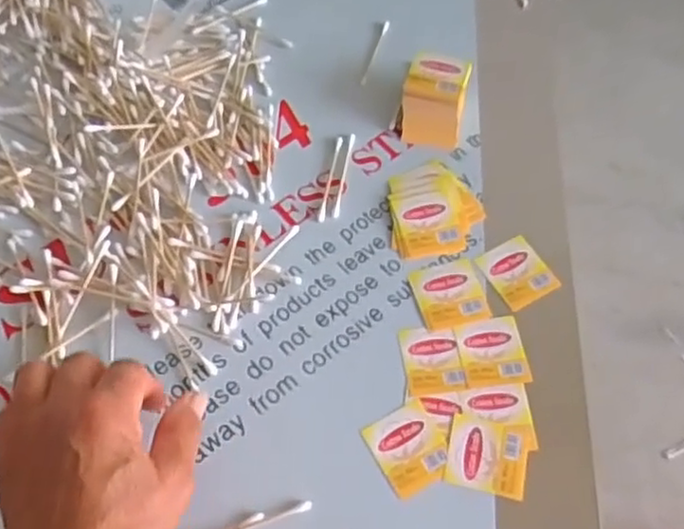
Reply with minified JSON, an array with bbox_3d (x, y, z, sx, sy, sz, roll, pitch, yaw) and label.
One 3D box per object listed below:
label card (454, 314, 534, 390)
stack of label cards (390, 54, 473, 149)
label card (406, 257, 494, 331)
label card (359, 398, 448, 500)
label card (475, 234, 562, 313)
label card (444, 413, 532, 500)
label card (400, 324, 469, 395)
[{"bbox_3d":[0.090,0.053,0.418,0.038,0.004,0.043,-9,61,-1],"label":"label card"},{"bbox_3d":[0.065,-0.117,0.496,0.046,0.036,0.053,12,60,4],"label":"stack of label cards"},{"bbox_3d":[0.068,0.017,0.435,0.042,0.004,0.044,-12,61,-9],"label":"label card"},{"bbox_3d":[0.038,0.101,0.385,0.039,0.004,0.045,-25,64,-16],"label":"label card"},{"bbox_3d":[0.113,0.005,0.448,0.037,0.004,0.044,-27,66,-15],"label":"label card"},{"bbox_3d":[0.081,0.106,0.385,0.043,0.004,0.039,13,60,5],"label":"label card"},{"bbox_3d":[0.054,0.056,0.413,0.034,0.004,0.042,-5,60,-5],"label":"label card"}]

